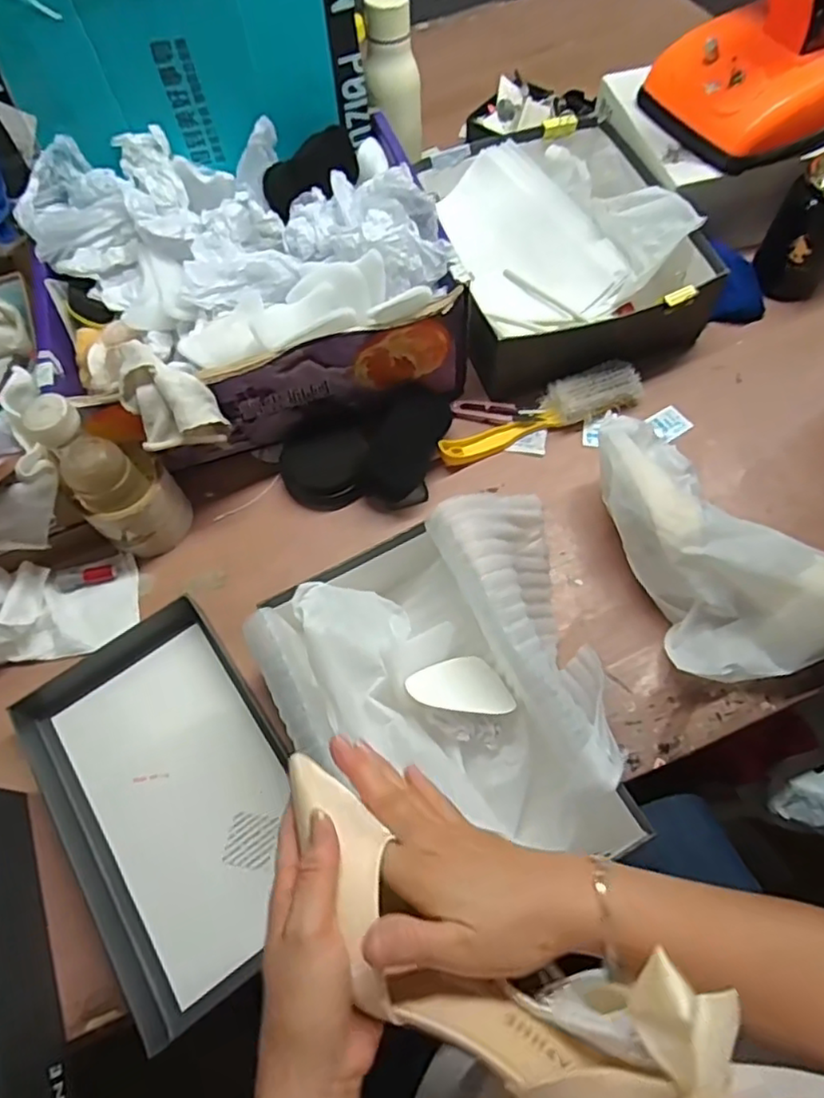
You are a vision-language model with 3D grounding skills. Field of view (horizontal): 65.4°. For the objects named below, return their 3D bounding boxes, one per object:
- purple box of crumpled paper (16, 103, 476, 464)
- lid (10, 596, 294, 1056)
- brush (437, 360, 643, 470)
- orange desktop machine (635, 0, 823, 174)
[{"bbox_3d":[-0.175,-0.274,0.673,0.377,0.164,0.328,-21,65,-7],"label":"purple box of crumpled paper"},{"bbox_3d":[-0.202,0.206,0.549,0.180,0.033,0.303,-33,66,-12],"label":"lid"},{"bbox_3d":[0.135,-0.144,0.689,0.223,0.035,0.050,-20,64,-6],"label":"brush"},{"bbox_3d":[0.380,-0.544,0.649,0.193,0.192,0.173,-25,65,-8],"label":"orange desktop machine"}]

